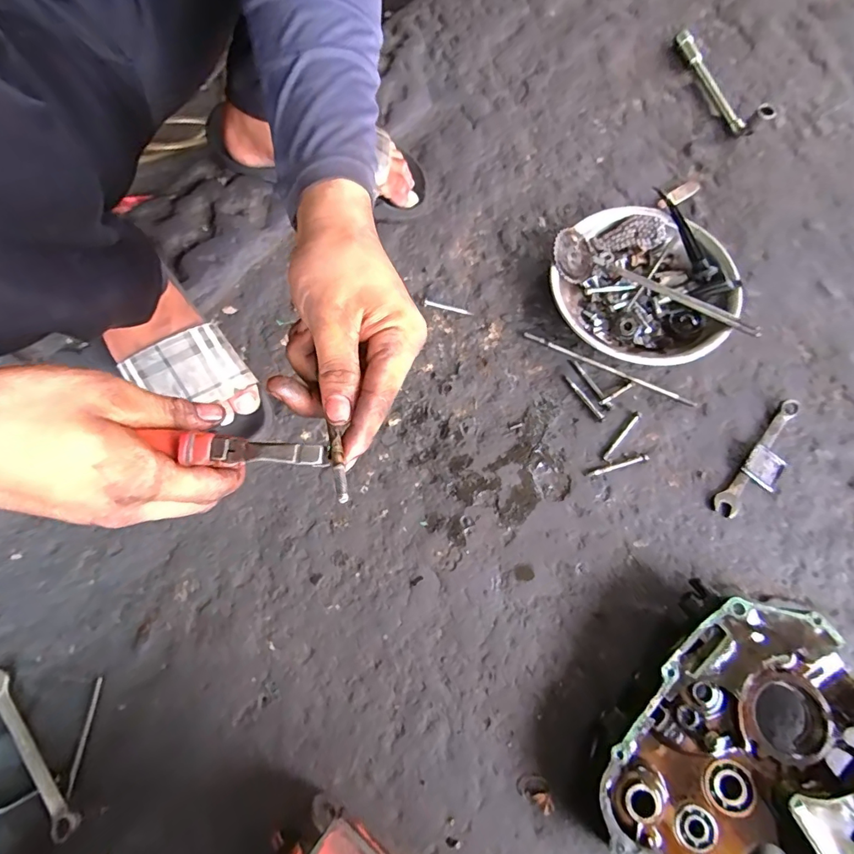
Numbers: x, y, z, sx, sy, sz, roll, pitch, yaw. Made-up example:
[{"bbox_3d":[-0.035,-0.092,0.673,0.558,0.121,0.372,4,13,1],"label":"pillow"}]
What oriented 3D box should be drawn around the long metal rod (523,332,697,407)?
[{"bbox_3d":[0.208,-0.069,0.505,0.203,0.006,0.010,24,72,8],"label":"long metal rod"}]

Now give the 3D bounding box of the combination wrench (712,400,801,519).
[{"bbox_3d":[0.355,0.029,0.470,0.025,0.012,0.157,38,74,12],"label":"combination wrench"}]

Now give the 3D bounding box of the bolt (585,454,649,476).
[{"bbox_3d":[0.203,0.041,0.466,0.073,0.004,0.007,-17,71,-6],"label":"bolt"}]

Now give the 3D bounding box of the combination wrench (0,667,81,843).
[{"bbox_3d":[-0.344,0.277,0.374,0.022,0.013,0.158,-42,76,-14],"label":"combination wrench"}]

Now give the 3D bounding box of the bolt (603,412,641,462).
[{"bbox_3d":[0.215,0.010,0.481,0.010,0.004,0.072,38,74,12],"label":"bolt"}]

